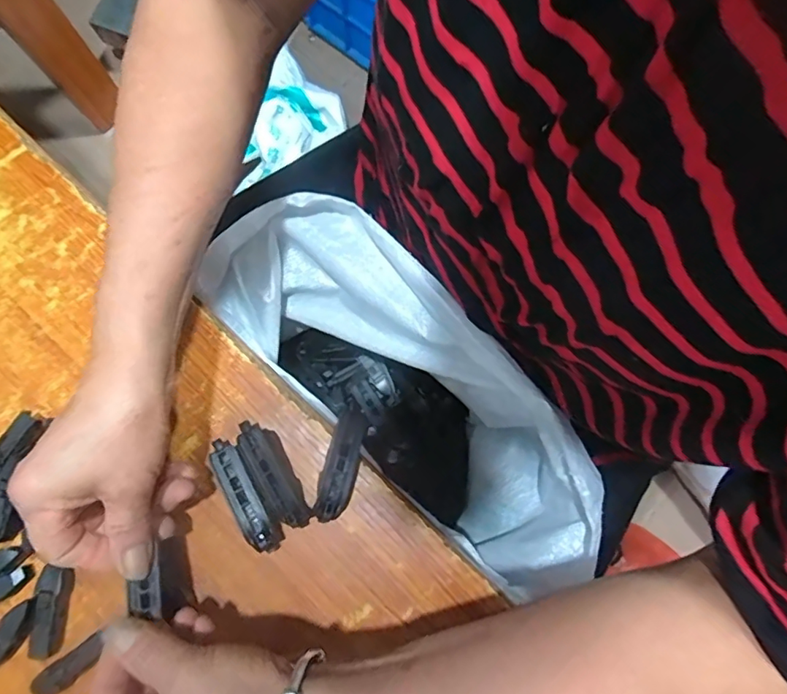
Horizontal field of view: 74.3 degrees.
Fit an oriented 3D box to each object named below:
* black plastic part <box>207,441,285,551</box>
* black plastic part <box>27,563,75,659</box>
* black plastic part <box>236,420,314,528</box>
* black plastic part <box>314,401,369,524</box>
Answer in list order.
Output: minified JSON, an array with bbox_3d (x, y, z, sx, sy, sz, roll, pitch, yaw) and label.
[{"bbox_3d":[-0.096,0.096,0.337,0.020,0.022,0.076,-32,81,-6],"label":"black plastic part"},{"bbox_3d":[-0.214,0.165,0.325,0.017,0.014,0.049,5,80,1],"label":"black plastic part"},{"bbox_3d":[-0.076,0.083,0.339,0.021,0.024,0.072,-32,81,-6],"label":"black plastic part"},{"bbox_3d":[-0.034,0.075,0.341,0.021,0.022,0.076,14,80,2],"label":"black plastic part"}]

